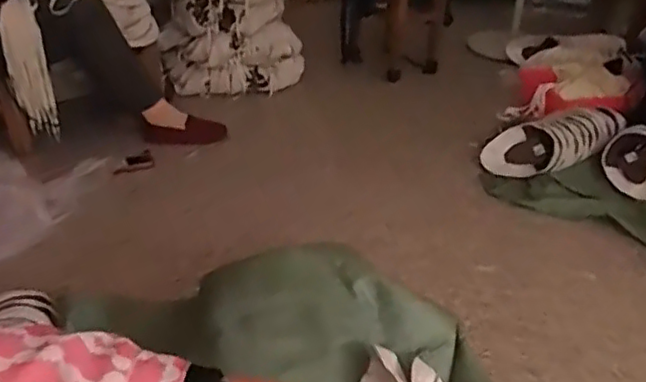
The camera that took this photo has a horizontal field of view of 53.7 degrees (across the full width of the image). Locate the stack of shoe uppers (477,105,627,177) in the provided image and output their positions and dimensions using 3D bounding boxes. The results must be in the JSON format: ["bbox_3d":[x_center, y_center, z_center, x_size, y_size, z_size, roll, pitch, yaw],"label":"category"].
[{"bbox_3d":[0.660,-0.138,1.804,0.442,0.105,0.157,-12,35,-21],"label":"stack of shoe uppers"}]

